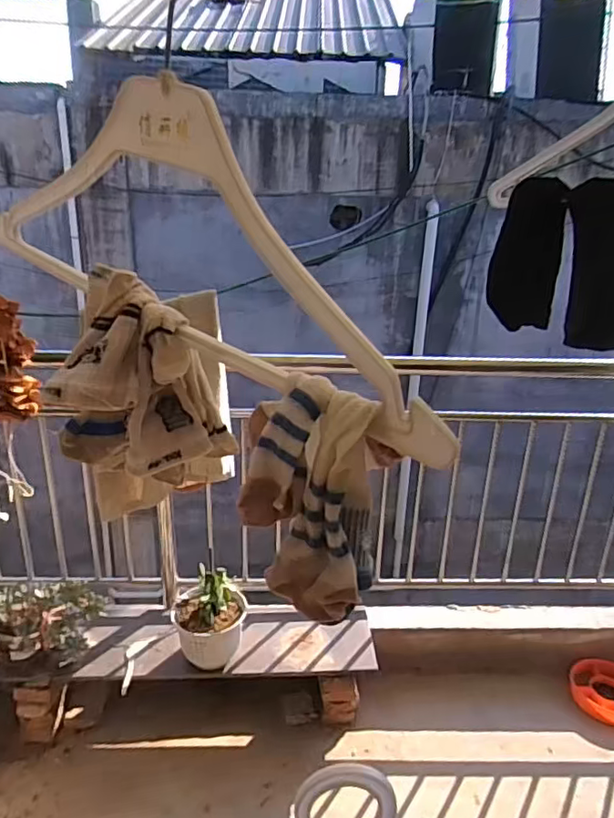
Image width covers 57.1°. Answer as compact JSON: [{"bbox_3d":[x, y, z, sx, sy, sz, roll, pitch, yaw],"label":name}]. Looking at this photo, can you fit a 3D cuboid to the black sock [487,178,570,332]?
[{"bbox_3d":[0.224,-0.157,0.576,0.066,0.142,0.011,15,15,32],"label":"black sock"}]

